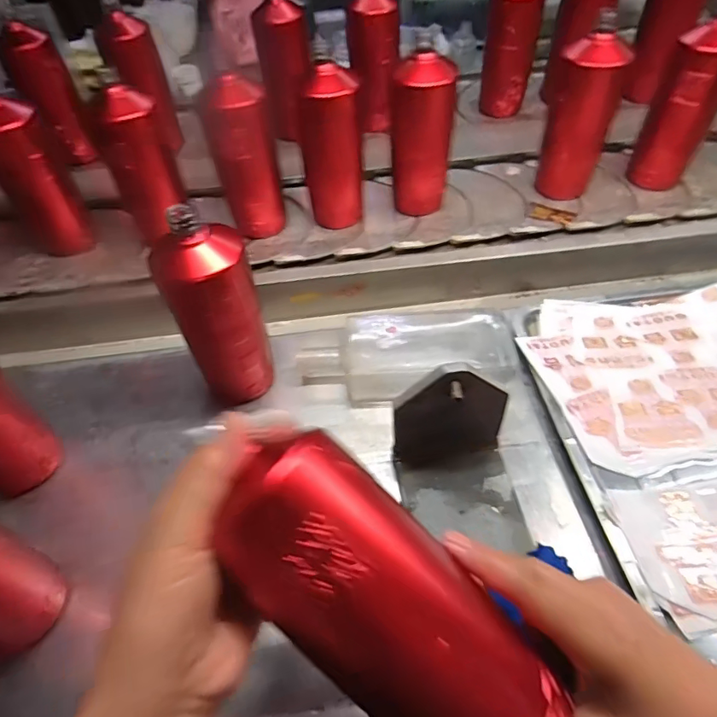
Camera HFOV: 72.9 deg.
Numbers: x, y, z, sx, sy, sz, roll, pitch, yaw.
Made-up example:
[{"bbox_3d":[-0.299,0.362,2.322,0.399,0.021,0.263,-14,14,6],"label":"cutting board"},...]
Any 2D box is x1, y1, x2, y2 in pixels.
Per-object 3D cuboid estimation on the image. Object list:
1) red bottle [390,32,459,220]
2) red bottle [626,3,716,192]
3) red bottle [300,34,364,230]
[{"bbox_3d":[0.080,-0.278,0.609,0.077,0.188,0.068,5,55,8],"label":"red bottle"},{"bbox_3d":[0.406,-0.312,0.596,0.063,0.208,0.058,-1,54,4],"label":"red bottle"},{"bbox_3d":[-0.033,-0.261,0.606,0.075,0.188,0.065,-10,54,-3],"label":"red bottle"}]

